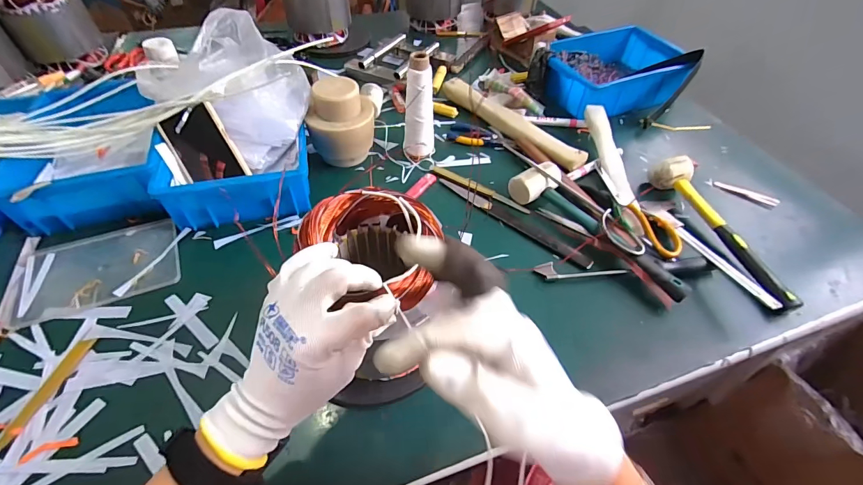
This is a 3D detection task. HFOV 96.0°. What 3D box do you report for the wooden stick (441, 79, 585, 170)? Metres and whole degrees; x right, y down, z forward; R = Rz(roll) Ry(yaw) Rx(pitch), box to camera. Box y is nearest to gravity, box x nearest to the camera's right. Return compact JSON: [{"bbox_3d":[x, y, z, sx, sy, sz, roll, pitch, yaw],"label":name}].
[{"bbox_3d":[0.144,-0.234,0.747,0.047,0.031,0.338,-30,57,-25],"label":"wooden stick"}]

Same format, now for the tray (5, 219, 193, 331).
[{"bbox_3d":[-0.426,0.029,0.506,0.181,0.008,0.119,-18,53,-17],"label":"tray"}]

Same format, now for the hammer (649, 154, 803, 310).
[{"bbox_3d":[0.429,-0.022,0.580,0.047,0.068,0.277,-11,51,-12],"label":"hammer"}]

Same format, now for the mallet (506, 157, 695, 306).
[{"bbox_3d":[0.243,-0.024,0.570,0.074,0.049,0.285,-33,58,-27],"label":"mallet"}]

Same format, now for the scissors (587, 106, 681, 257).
[{"bbox_3d":[0.316,-0.109,0.633,0.107,0.026,0.344,14,51,-1],"label":"scissors"}]

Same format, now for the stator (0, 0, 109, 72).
[{"bbox_3d":[-0.799,-0.464,0.815,0.140,0.163,0.120,-32,58,-26],"label":"stator"}]

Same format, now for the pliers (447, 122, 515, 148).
[{"bbox_3d":[0.091,-0.198,0.729,0.123,0.011,0.061,22,52,15],"label":"pliers"}]

